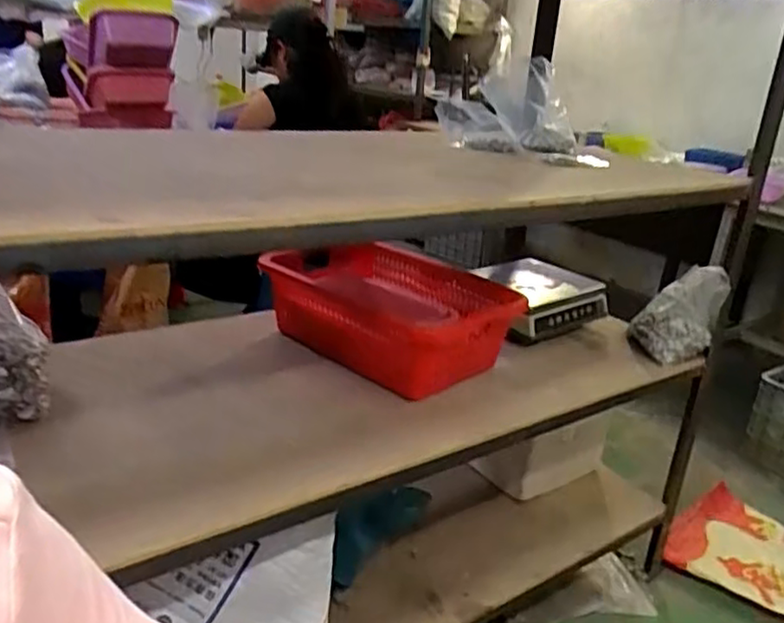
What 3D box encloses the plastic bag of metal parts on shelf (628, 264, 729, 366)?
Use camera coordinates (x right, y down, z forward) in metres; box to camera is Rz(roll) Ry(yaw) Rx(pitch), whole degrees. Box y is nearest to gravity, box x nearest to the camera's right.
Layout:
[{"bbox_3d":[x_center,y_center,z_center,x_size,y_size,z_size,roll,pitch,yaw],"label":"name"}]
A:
[{"bbox_3d":[0.584,-0.003,1.381,0.154,0.166,0.175,19,25,32],"label":"plastic bag of metal parts on shelf"}]

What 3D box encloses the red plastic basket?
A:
[{"bbox_3d":[-0.016,-0.006,1.332,0.317,0.172,0.505,-15,29,-43],"label":"red plastic basket"}]

